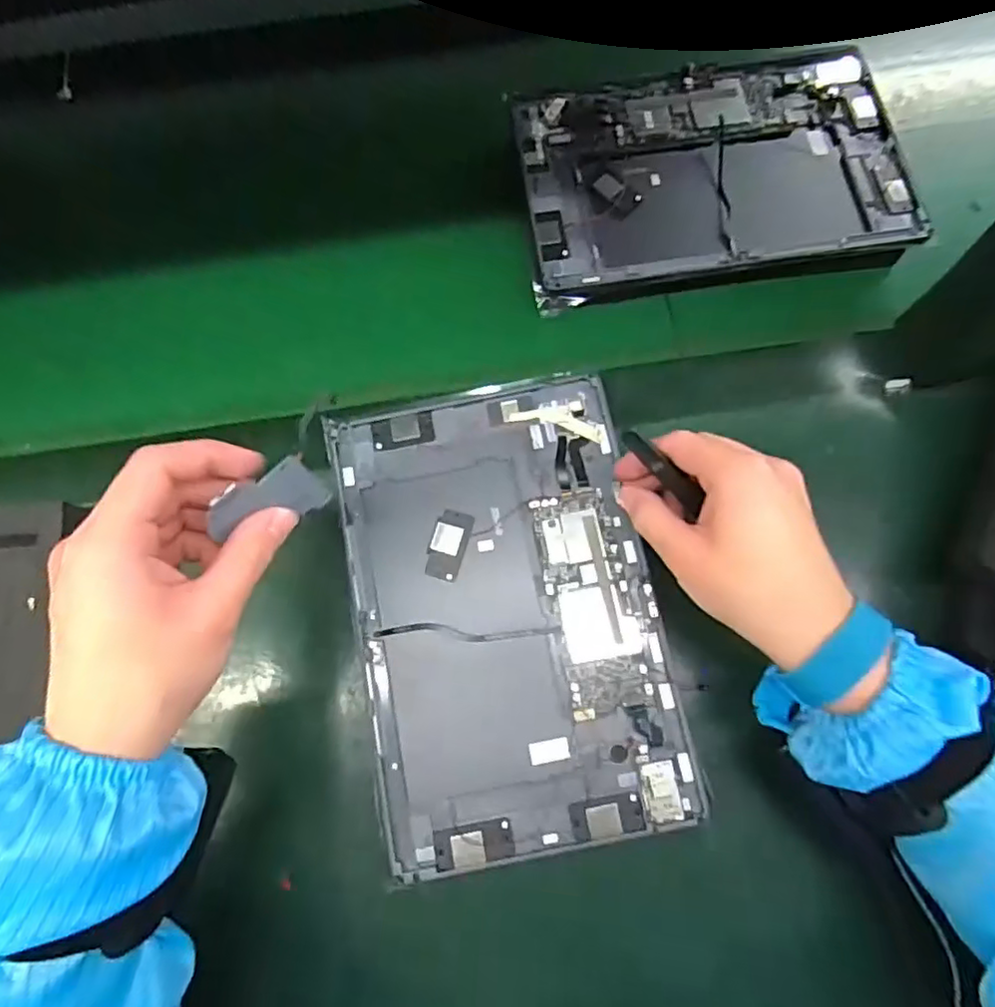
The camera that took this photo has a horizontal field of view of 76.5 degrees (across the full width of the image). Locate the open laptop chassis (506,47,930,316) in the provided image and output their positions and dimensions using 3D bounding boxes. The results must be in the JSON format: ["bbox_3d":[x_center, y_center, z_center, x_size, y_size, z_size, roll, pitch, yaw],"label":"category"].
[{"bbox_3d":[0.144,-0.228,0.431,0.252,0.015,0.175,-8,73,-1],"label":"open laptop chassis"}]

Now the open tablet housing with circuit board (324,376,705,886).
[{"bbox_3d":[0.003,0.057,0.356,0.160,0.007,0.256,-12,77,0],"label":"open tablet housing with circuit board"}]

